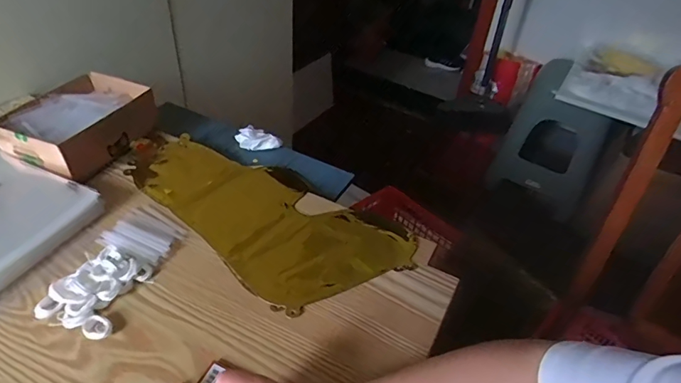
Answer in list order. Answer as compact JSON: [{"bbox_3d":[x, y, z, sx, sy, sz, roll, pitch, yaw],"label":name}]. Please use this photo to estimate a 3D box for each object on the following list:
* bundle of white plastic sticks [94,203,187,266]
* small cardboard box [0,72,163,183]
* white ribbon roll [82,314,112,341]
[{"bbox_3d":[-0.242,0.050,0.552,0.089,0.013,0.079,20,42,17],"label":"bundle of white plastic sticks"},{"bbox_3d":[-0.382,-0.098,0.662,0.146,0.069,0.194,16,41,13],"label":"small cardboard box"},{"bbox_3d":[-0.246,0.137,0.447,0.027,0.010,0.023,33,47,29],"label":"white ribbon roll"}]

